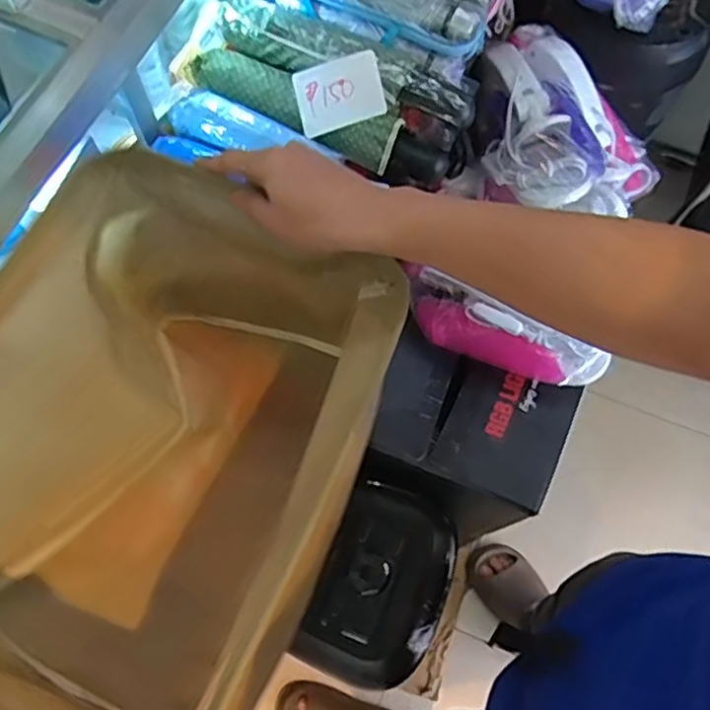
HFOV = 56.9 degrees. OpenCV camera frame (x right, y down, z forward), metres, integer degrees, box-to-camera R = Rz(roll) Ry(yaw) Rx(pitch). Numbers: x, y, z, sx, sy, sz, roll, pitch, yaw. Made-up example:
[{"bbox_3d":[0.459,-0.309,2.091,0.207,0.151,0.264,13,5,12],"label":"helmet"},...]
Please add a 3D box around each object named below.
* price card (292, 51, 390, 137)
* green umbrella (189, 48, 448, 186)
[{"bbox_3d":[-0.016,-0.265,0.659,0.087,0.006,0.069,-12,89,8],"label":"price card"},{"bbox_3d":[-0.038,-0.247,0.684,0.277,0.050,0.056,23,72,6],"label":"green umbrella"}]

